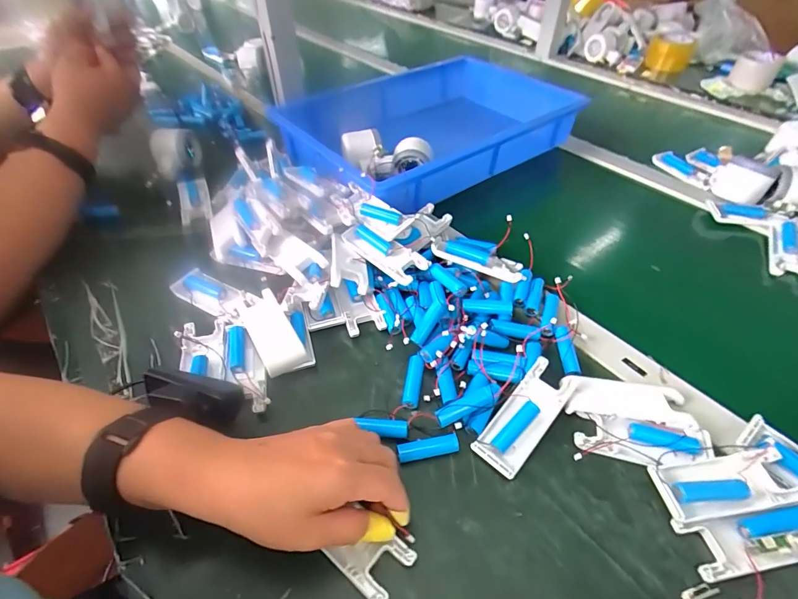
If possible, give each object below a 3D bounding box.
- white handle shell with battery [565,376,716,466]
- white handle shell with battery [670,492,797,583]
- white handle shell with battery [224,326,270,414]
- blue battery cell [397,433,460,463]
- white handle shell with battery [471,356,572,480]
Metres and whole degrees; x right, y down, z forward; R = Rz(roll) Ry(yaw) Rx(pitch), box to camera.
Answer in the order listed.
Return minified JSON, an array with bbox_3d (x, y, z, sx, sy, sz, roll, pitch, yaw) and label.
[{"bbox_3d":[0.200,0.105,0.350,0.103,0.025,0.067,6,48,6],"label":"white handle shell with battery"},{"bbox_3d":[0.252,0.166,0.286,0.101,0.031,0.036,-8,48,-7],"label":"white handle shell with battery"},{"bbox_3d":[-0.148,0.067,0.393,0.033,0.017,0.103,-16,49,-13],"label":"white handle shell with battery"},{"bbox_3d":[0.024,0.122,0.337,0.050,0.012,0.014,-10,48,-8],"label":"blue battery cell"},{"bbox_3d":[0.107,0.100,0.348,0.040,0.018,0.101,32,65,28],"label":"white handle shell with battery"}]

